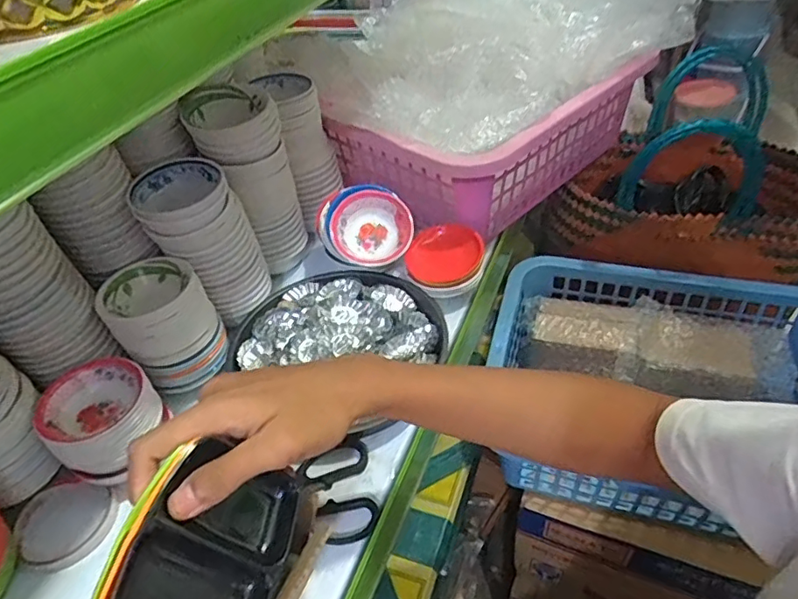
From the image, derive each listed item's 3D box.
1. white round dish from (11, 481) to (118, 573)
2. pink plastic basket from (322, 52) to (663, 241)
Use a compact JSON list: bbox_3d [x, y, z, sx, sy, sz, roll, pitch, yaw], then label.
[{"bbox_3d":[-0.283,0.188,0.473,0.081,0.015,0.074,-4,43,3],"label":"white round dish"},{"bbox_3d":[0.120,-0.222,0.745,0.367,0.139,0.230,-34,49,-27],"label":"pink plastic basket"}]

